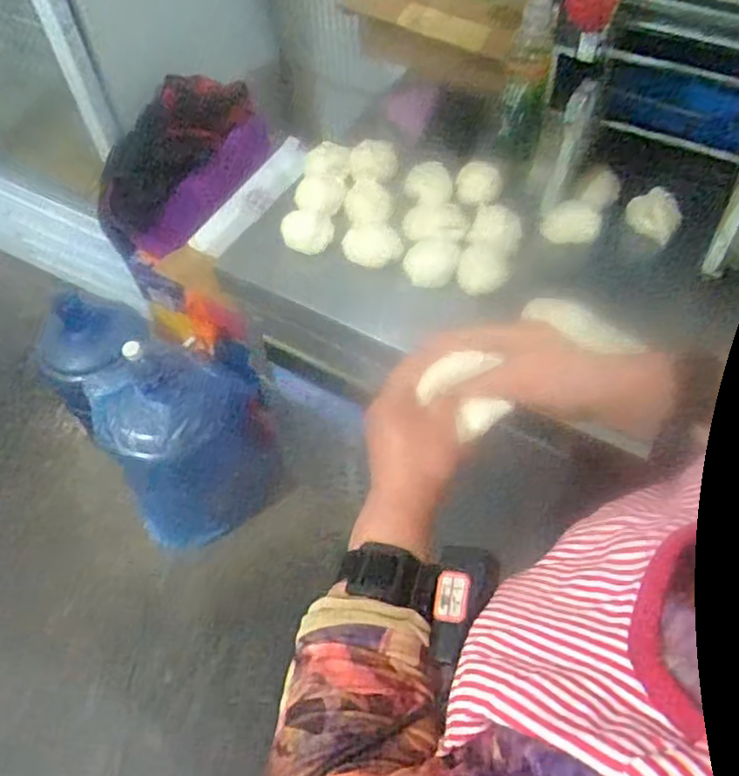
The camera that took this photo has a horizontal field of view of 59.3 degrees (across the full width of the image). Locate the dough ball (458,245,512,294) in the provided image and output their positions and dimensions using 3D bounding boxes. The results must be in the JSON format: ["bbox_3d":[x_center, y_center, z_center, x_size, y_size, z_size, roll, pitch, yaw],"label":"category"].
[{"bbox_3d":[0.151,-0.155,0.856,0.064,0.032,0.054,13,57,10],"label":"dough ball"}]

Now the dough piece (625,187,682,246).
[{"bbox_3d":[0.382,-0.234,0.869,0.068,0.036,0.057,31,61,21],"label":"dough piece"}]

